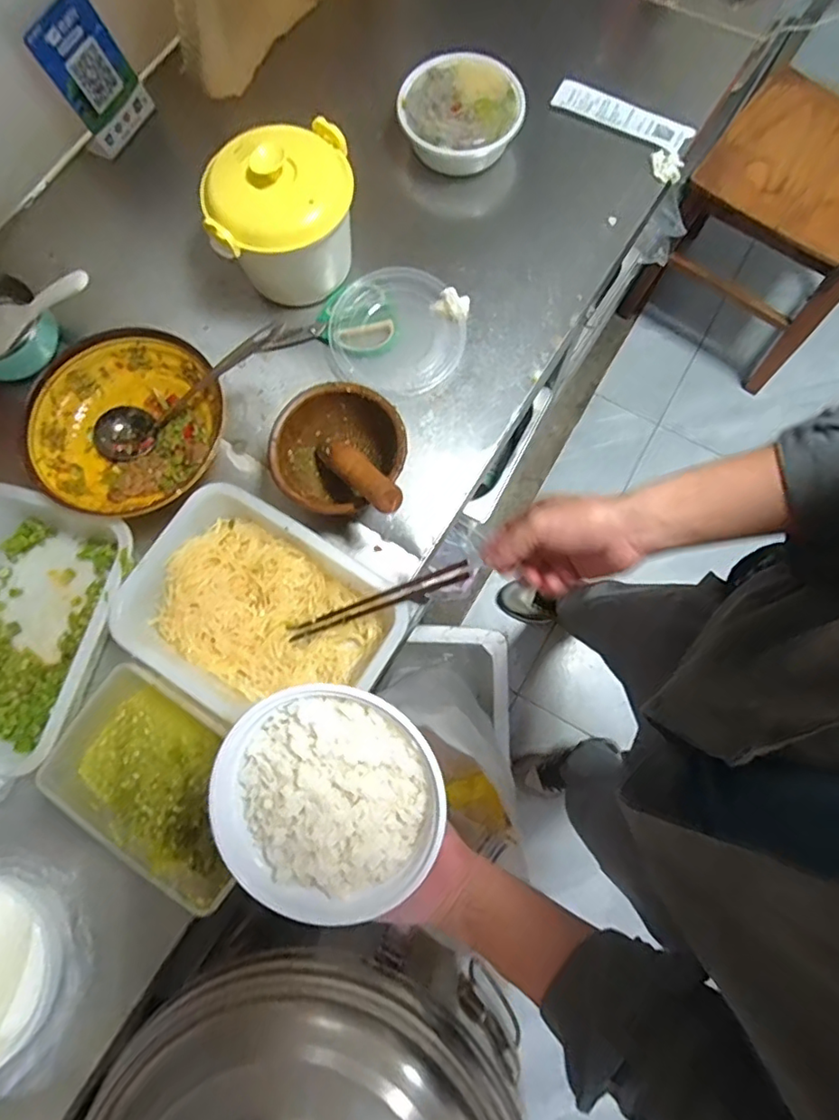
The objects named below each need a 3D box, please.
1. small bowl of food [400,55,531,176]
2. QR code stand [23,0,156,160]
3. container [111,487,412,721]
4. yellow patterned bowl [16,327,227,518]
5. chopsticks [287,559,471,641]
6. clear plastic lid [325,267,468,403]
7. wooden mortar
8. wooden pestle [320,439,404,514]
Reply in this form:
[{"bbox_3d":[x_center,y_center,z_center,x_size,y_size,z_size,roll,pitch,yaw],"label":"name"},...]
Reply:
[{"bbox_3d":[0.057,-0.610,0.792,0.168,0.063,0.162,-27,78,-5],"label":"small bowl of food"},{"bbox_3d":[-0.429,-0.637,0.771,0.065,0.155,0.110,39,81,10],"label":"QR code stand"},{"bbox_3d":[-0.172,0.058,0.626,0.279,0.064,0.207,32,79,8],"label":"container"},{"bbox_3d":[-0.334,-0.147,0.670,0.215,0.074,0.212,0,77,1],"label":"yellow patterned bowl"},{"bbox_3d":[-0.046,0.045,0.619,0.214,0.017,0.017,-20,76,14],"label":"chopsticks"},{"bbox_3d":[-0.030,-0.298,0.747,0.170,0.018,0.176,0,77,1],"label":"clear plastic lid"},{"bbox_3d":[-0.090,-0.118,0.665,0.145,0.089,0.149,0,77,1],"label":"wooden mortar"},{"bbox_3d":[-0.062,-0.094,0.610,0.038,0.029,0.155,-39,44,-7],"label":"wooden pestle"}]

